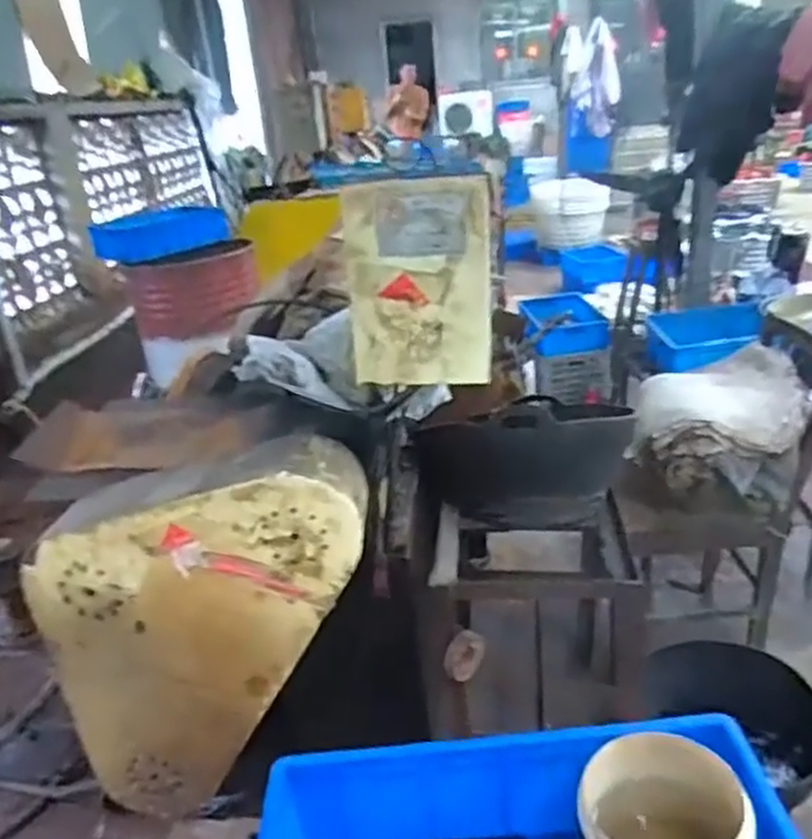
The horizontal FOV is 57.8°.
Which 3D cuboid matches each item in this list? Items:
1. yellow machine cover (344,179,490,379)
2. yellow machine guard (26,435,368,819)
[{"bbox_3d":[0.018,-0.183,1.041,0.202,0.281,0.051,-2,23,8],"label":"yellow machine cover"},{"bbox_3d":[-0.348,0.415,1.311,0.592,0.706,0.129,-3,23,5],"label":"yellow machine guard"}]

